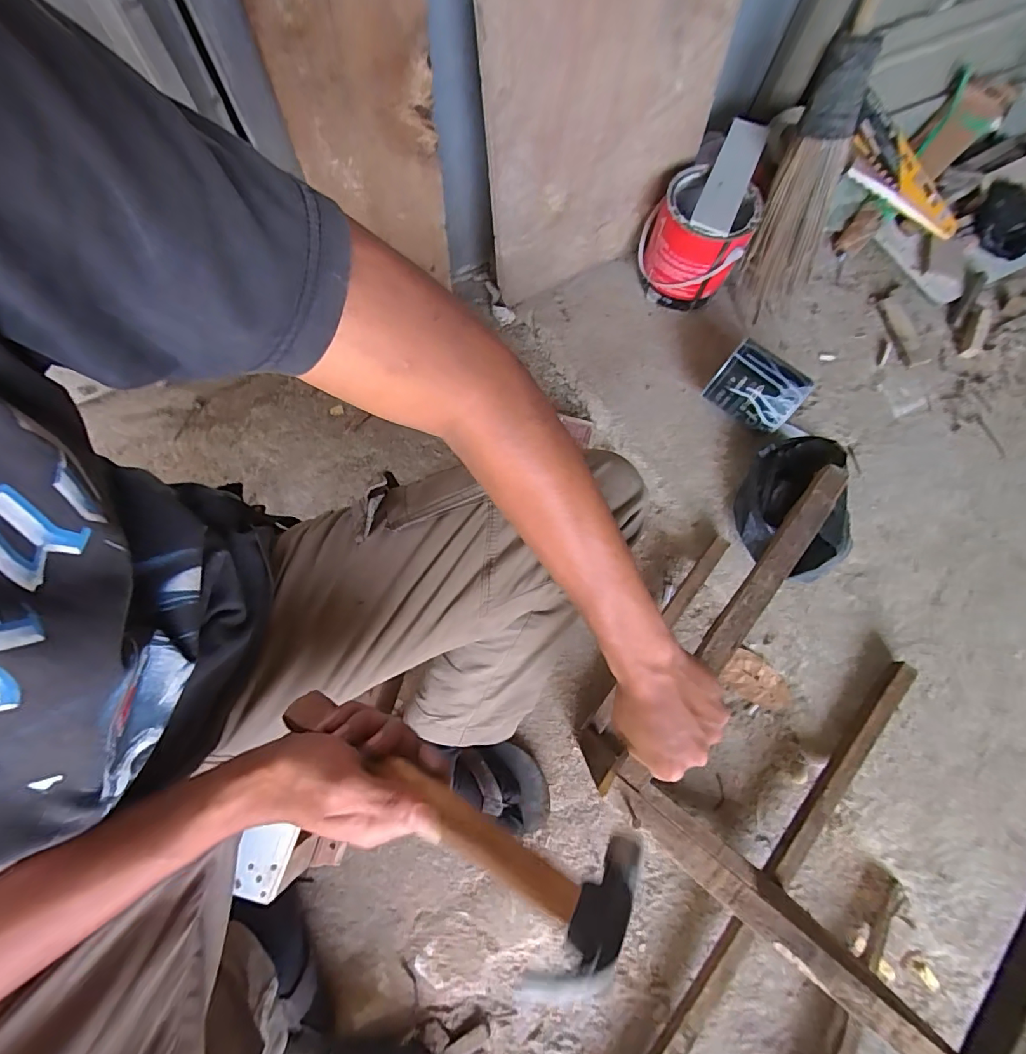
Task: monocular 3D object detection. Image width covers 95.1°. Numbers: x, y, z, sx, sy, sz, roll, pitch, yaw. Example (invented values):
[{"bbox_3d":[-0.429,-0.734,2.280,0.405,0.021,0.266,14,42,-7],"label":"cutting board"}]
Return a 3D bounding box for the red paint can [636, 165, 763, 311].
[{"bbox_3d":[0.305,-0.486,0.804,0.165,0.143,0.140,36,77,7],"label":"red paint can"}]

